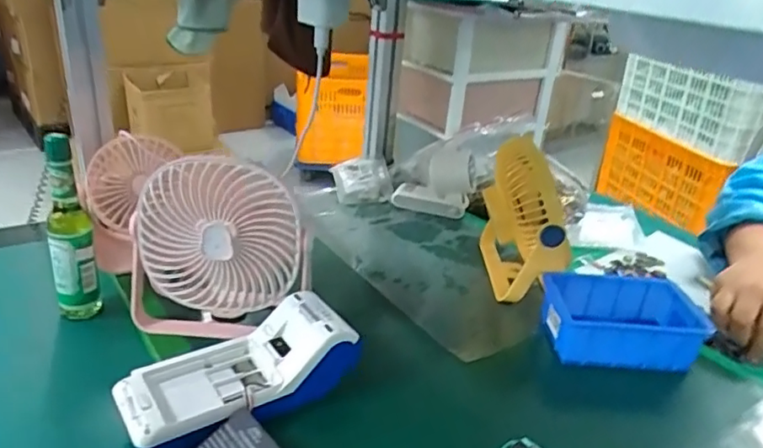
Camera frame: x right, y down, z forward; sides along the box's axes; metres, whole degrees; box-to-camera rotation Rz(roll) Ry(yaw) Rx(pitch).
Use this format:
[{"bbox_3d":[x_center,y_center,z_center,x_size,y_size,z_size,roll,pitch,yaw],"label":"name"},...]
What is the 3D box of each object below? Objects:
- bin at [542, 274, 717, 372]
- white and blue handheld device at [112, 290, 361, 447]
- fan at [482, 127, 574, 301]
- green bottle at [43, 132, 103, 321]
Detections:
[{"bbox_3d":[0.245,0.096,0.594,0.145,0.051,0.094,8,26,-3],"label":"bin"},{"bbox_3d":[-0.114,0.124,0.481,0.184,0.052,0.086,-20,33,-22],"label":"white and blue handheld device"},{"bbox_3d":[0.169,-0.007,0.679,0.083,0.164,0.157,10,26,0],"label":"fan"},{"bbox_3d":[-0.304,0.006,0.567,0.041,0.180,0.042,-6,30,-29],"label":"green bottle"}]

